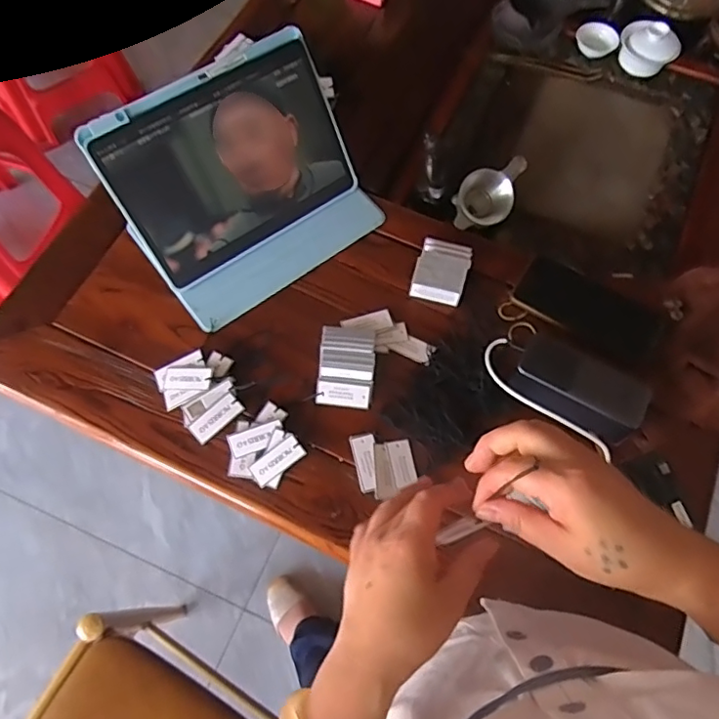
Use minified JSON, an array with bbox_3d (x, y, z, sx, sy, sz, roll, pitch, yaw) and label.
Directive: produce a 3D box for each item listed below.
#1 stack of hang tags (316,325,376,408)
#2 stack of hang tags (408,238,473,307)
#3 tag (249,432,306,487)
[{"bbox_3d":[-0.014,0.006,0.610,0.060,0.015,0.090,5,68,0],"label":"stack of hang tags"},{"bbox_3d":[0.098,-0.107,0.657,0.059,0.022,0.077,17,68,5],"label":"stack of hang tags"},{"bbox_3d":[-0.085,0.105,0.572,0.059,0.010,0.026,-36,73,-15],"label":"tag"}]

